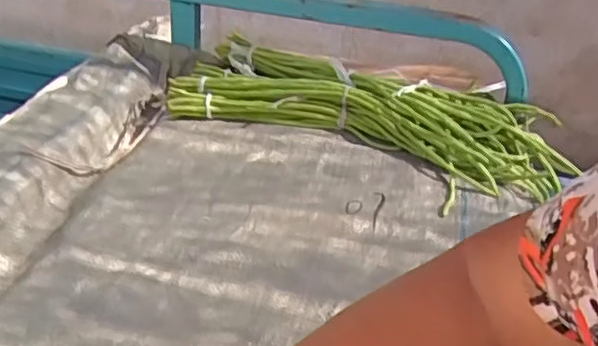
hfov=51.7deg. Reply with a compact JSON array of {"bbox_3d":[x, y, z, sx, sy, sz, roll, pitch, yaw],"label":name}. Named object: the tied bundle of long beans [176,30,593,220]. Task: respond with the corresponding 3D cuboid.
[{"bbox_3d":[0.091,-0.084,0.818,0.533,0.058,0.208,13,33,13],"label":"tied bundle of long beans"}]

